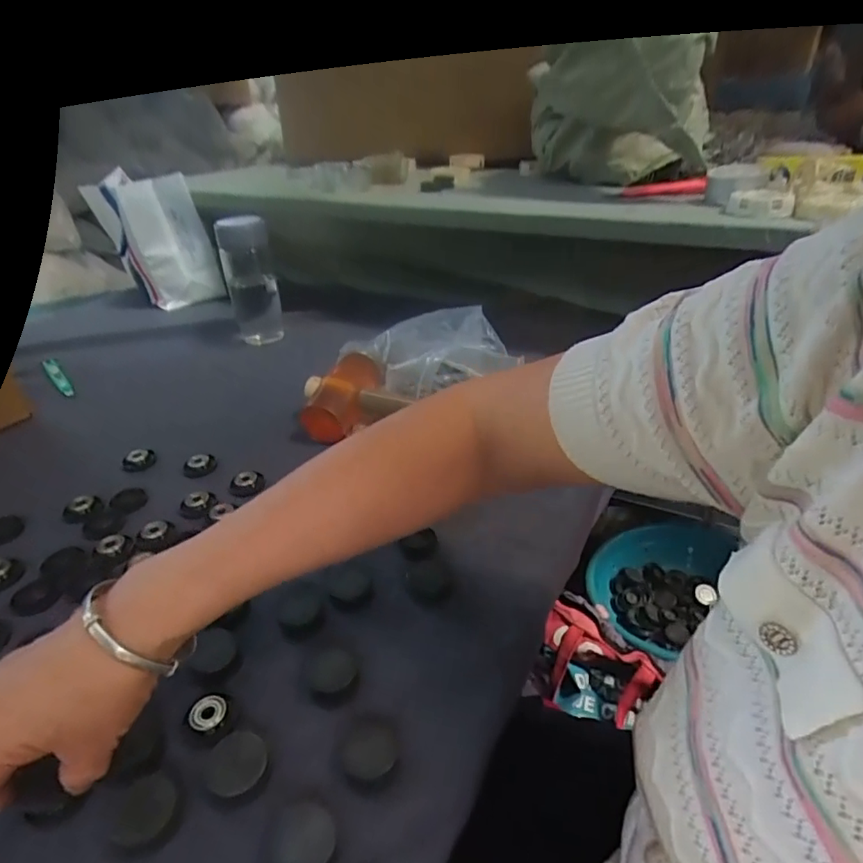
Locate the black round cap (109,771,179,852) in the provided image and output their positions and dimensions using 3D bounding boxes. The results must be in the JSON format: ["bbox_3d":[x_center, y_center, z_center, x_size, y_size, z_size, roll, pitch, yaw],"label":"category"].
[{"bbox_3d":[-0.153,0.202,0.288,0.032,0.018,0.032,-2,32,1],"label":"black round cap"}]

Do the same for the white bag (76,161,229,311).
[{"bbox_3d":[-0.462,-0.318,0.930,0.157,0.218,0.057,-6,33,-6],"label":"white bag"}]

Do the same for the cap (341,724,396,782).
[{"bbox_3d":[-0.036,0.186,0.313,0.031,0.012,0.030,-2,32,1],"label":"cap"}]

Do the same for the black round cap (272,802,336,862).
[{"bbox_3d":[-0.065,0.210,0.278,0.030,0.009,0.030,-2,32,1],"label":"black round cap"}]

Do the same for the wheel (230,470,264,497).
[{"bbox_3d":[-0.180,0.052,0.530,0.032,0.016,0.027,-14,34,-18],"label":"wheel"}]

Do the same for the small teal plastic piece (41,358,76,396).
[{"bbox_3d":[-0.518,-0.078,0.751,0.019,0.013,0.132,-26,39,-32],"label":"small teal plastic piece"}]

